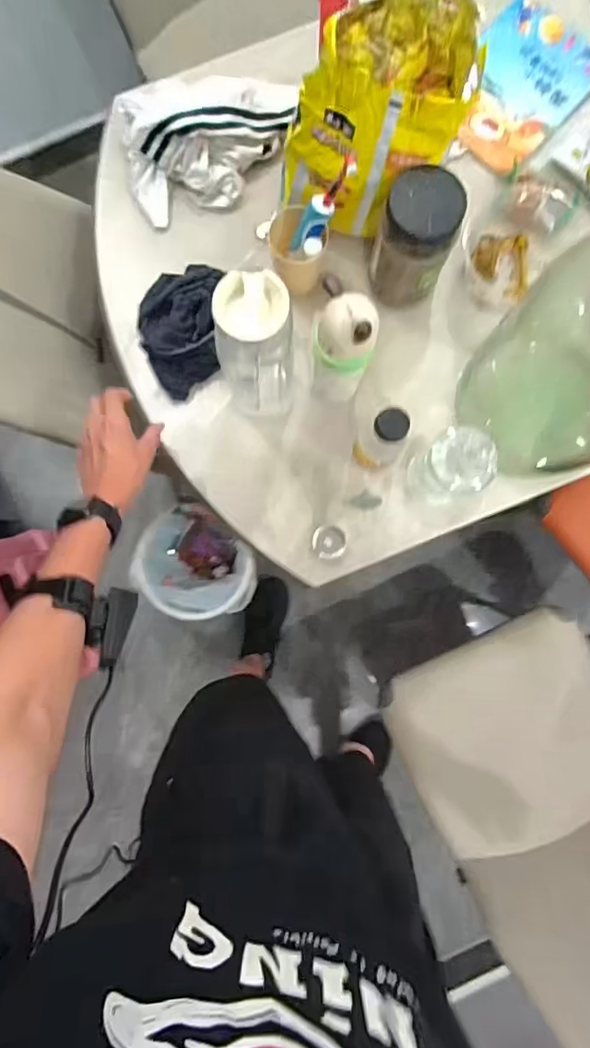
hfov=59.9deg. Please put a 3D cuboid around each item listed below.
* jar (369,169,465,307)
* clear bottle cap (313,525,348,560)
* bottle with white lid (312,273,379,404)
[{"bbox_3d":[0.156,-0.367,0.664,0.091,0.166,0.086,0,86,0],"label":"jar"},{"bbox_3d":[0.049,0.025,0.709,0.046,0.028,0.047,0,86,0],"label":"clear bottle cap"},{"bbox_3d":[0.058,-0.213,0.626,0.065,0.222,0.068,0,86,0],"label":"bottle with white lid"}]

